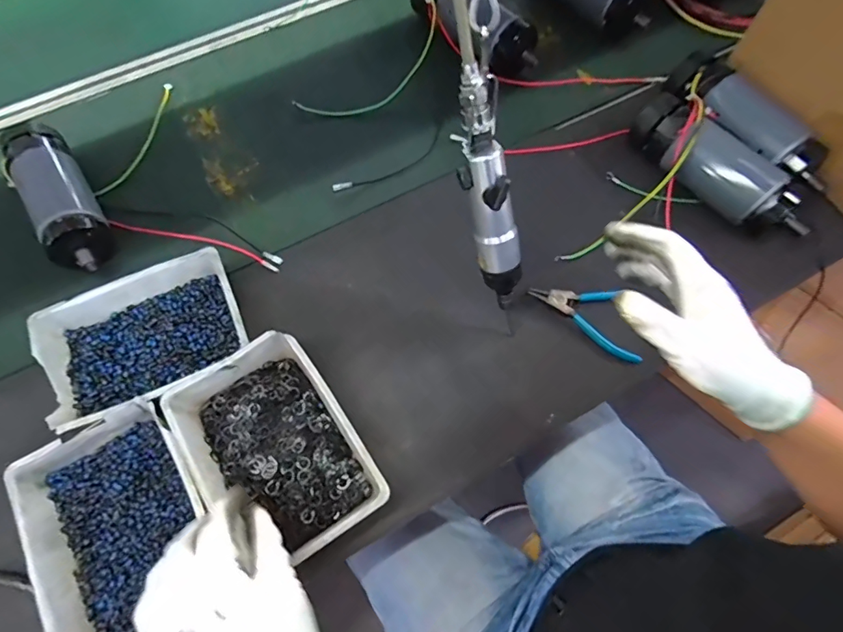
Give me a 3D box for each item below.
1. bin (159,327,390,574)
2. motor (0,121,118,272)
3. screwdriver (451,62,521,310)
[{"bbox_3d":[-0.140,0.129,0.445,0.141,0.045,0.202,-34,69,-12],"label":"bin"},{"bbox_3d":[-0.461,-0.151,0.583,0.073,0.060,0.240,-35,70,-13],"label":"motor"},{"bbox_3d":[0.064,-0.094,0.405,0.038,0.227,0.040,-24,40,-8],"label":"screwdriver"}]

